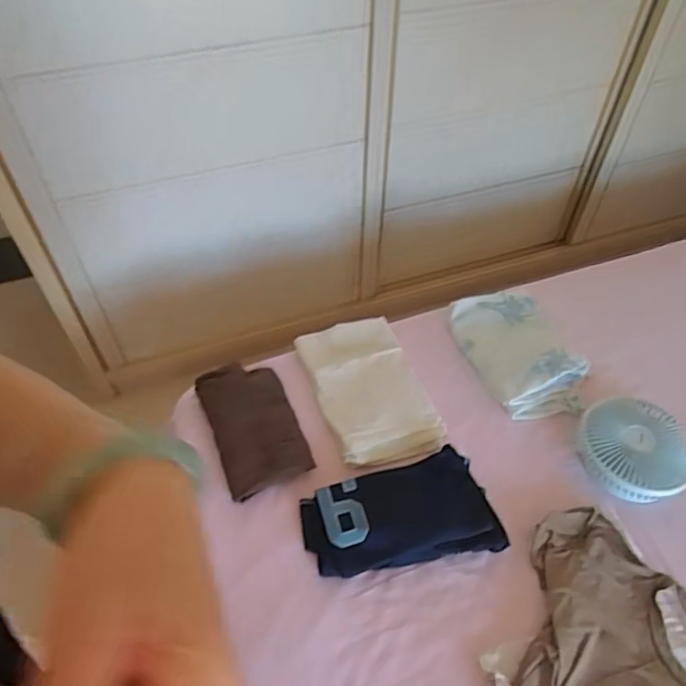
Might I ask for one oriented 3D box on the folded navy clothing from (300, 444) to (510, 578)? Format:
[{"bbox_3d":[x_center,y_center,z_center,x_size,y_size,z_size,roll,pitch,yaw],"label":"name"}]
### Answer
[{"bbox_3d":[0.085,0.266,0.904,0.294,0.047,0.155,-9,50,-7],"label":"folded navy clothing"}]

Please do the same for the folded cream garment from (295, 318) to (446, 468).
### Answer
[{"bbox_3d":[0.046,0.084,1.071,0.180,0.034,0.317,-16,52,-13],"label":"folded cream garment"}]

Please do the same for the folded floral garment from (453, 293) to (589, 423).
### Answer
[{"bbox_3d":[0.333,0.007,1.120,0.186,0.051,0.300,-15,51,-12],"label":"folded floral garment"}]

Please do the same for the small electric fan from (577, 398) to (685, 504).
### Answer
[{"bbox_3d":[0.481,0.168,0.967,0.160,0.063,0.191,-16,52,-13],"label":"small electric fan"}]

